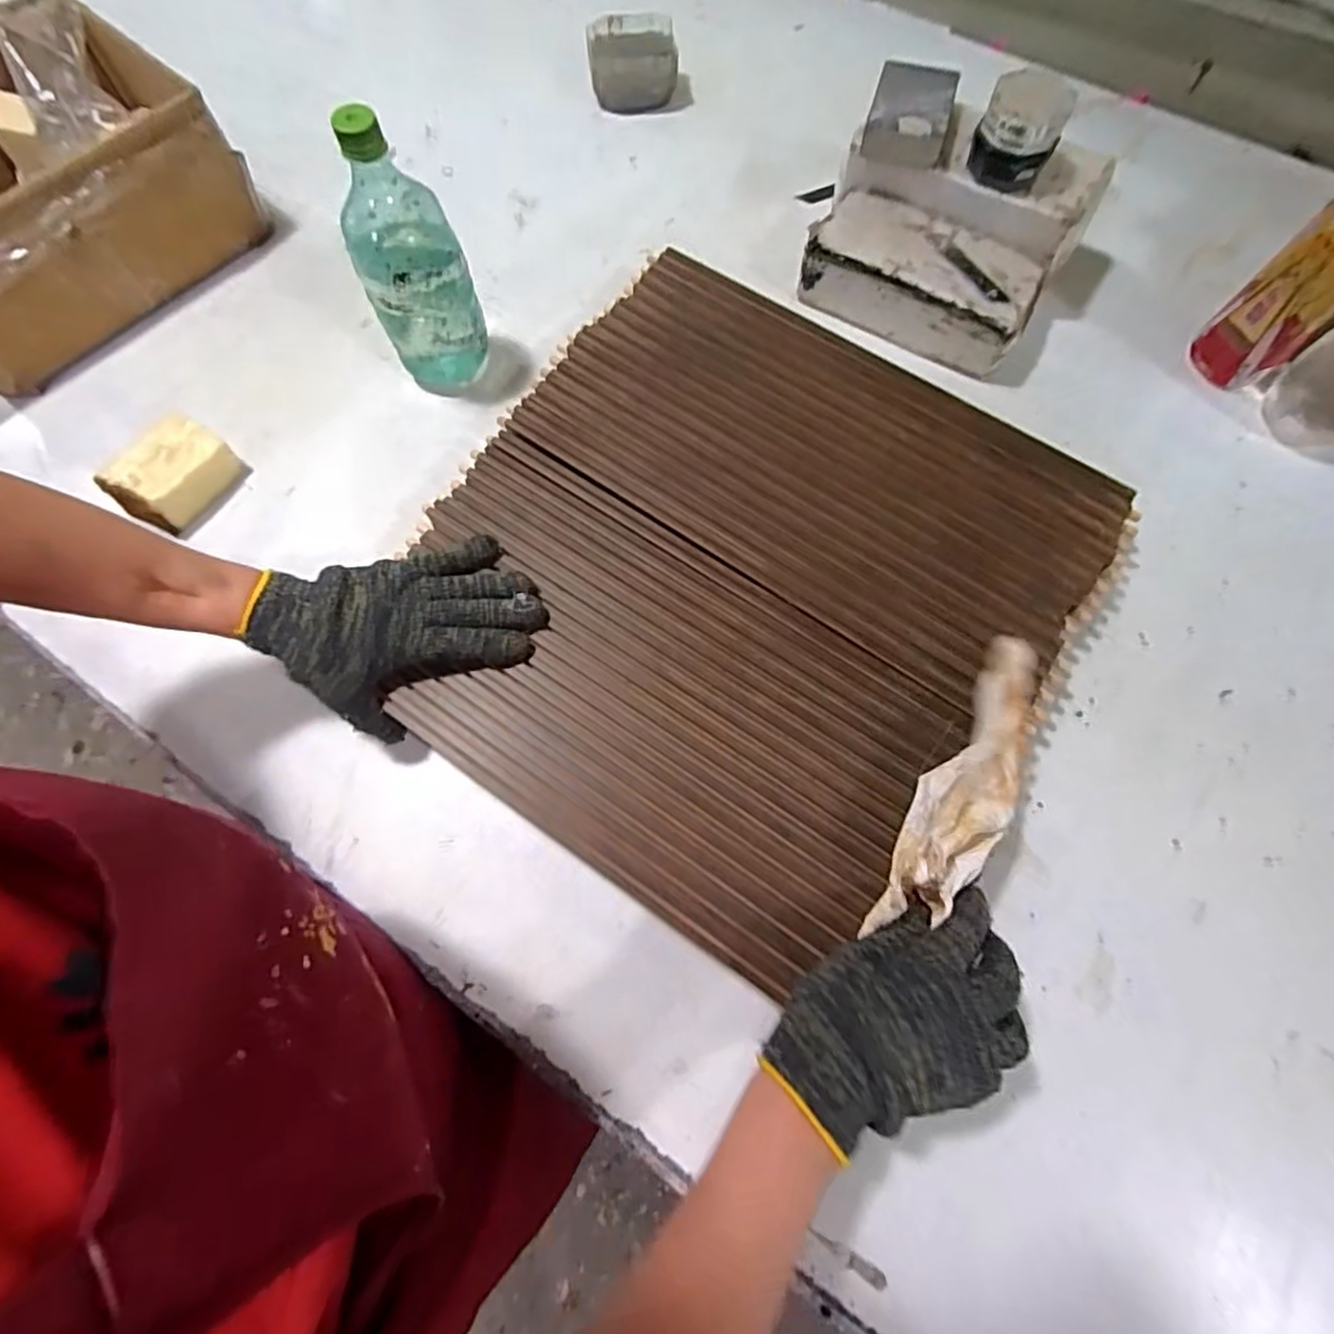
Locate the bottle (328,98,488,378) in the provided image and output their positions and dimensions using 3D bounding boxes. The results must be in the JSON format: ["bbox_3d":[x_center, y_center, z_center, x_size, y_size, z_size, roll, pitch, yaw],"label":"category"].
[{"bbox_3d":[-0.215,-0.339,0.527,0.082,0.200,0.076,-26,73,-10],"label":"bottle"}]

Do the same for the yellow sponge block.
[{"bbox_3d":[-0.426,-0.166,0.552,0.062,0.053,0.090,28,72,9],"label":"yellow sponge block"}]

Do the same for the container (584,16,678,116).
[{"bbox_3d":[-0.040,-0.704,0.746,0.098,0.050,0.094,-6,71,-3],"label":"container"}]

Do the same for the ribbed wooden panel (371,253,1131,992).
[{"bbox_3d":[0.049,-0.079,0.487,0.437,0.015,0.467,33,73,10],"label":"ribbed wooden panel"}]

